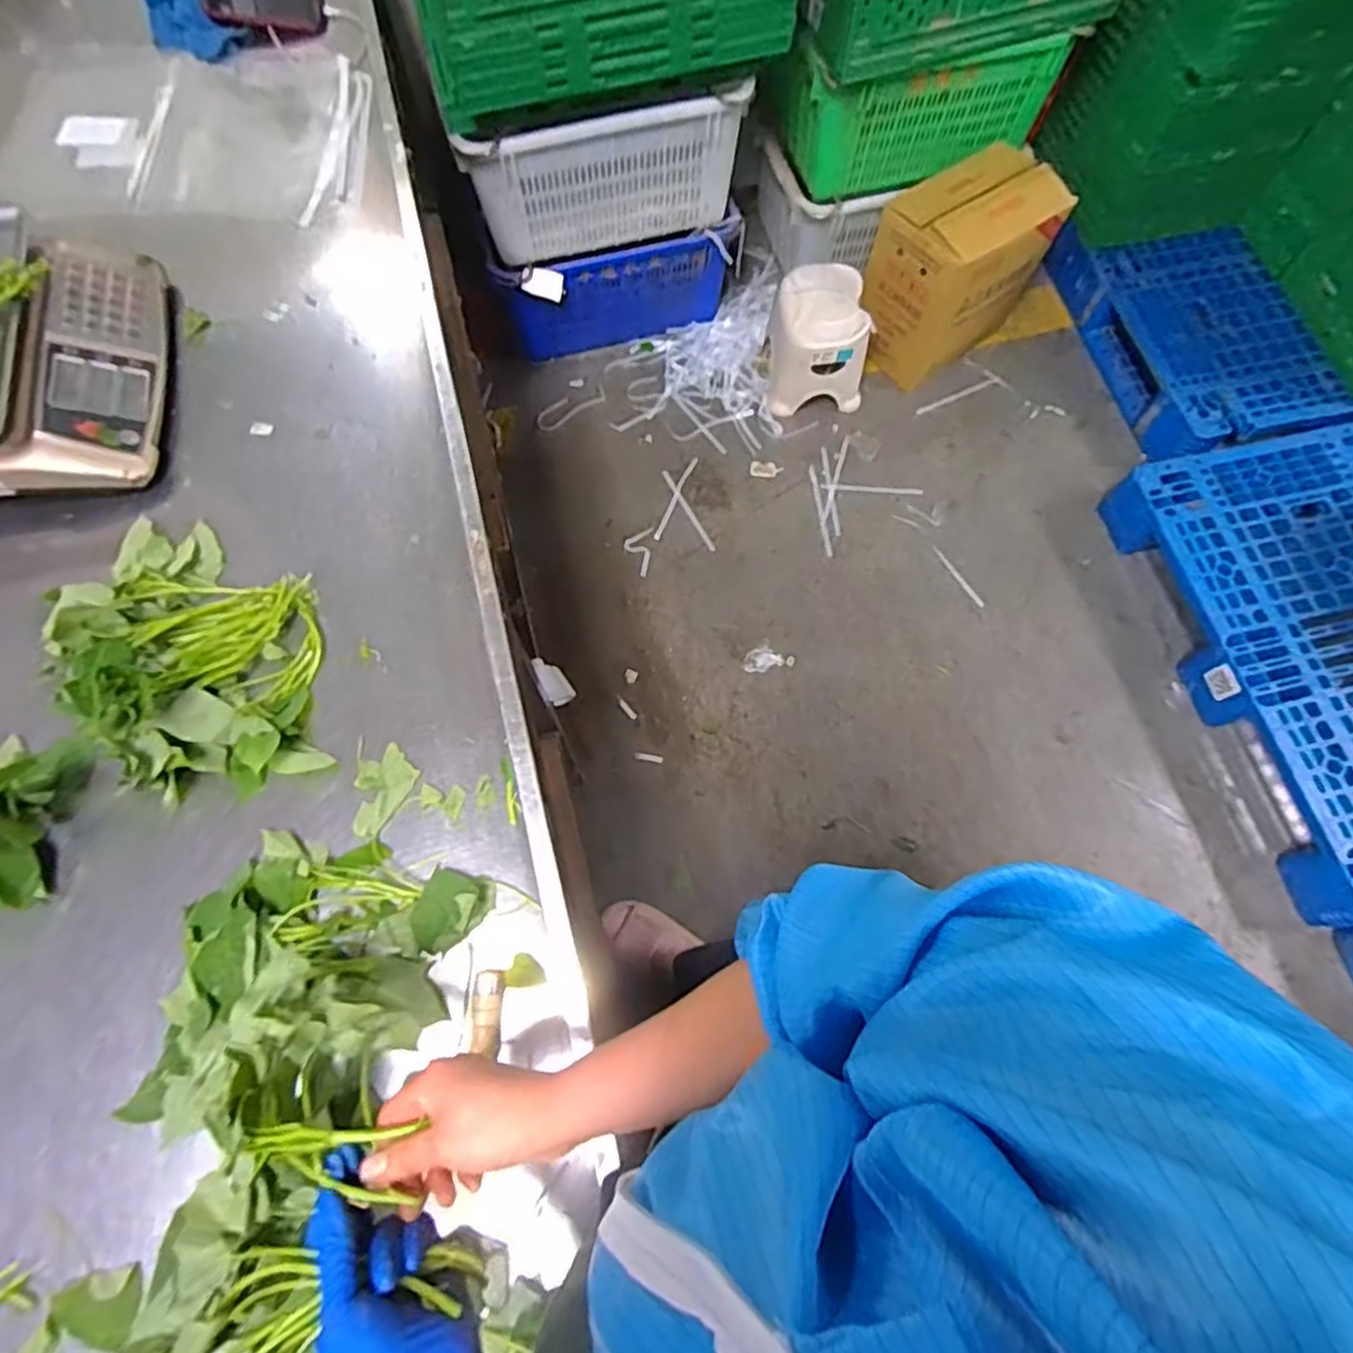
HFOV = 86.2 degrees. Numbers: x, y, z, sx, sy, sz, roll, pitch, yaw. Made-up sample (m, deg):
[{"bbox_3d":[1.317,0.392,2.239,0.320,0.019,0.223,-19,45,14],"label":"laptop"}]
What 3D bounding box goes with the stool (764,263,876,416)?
[{"bbox_3d":[0.338,-0.798,1.737,0.211,0.237,0.240,-3,71,-1],"label":"stool"}]

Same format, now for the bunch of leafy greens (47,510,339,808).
[{"bbox_3d":[-0.493,-0.040,0.727,0.232,0.092,0.307,-11,71,-4],"label":"bunch of leafy greens"}]

